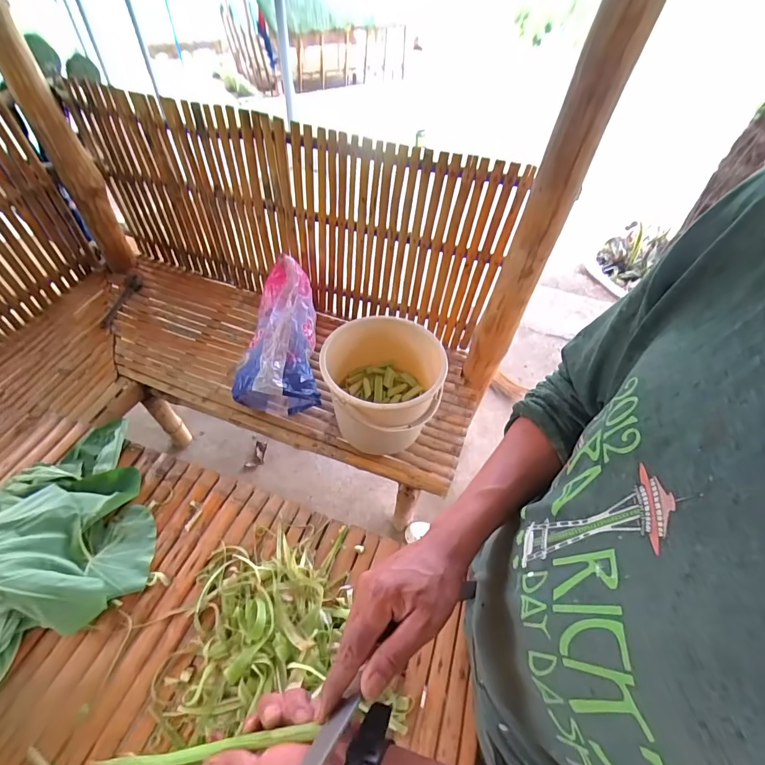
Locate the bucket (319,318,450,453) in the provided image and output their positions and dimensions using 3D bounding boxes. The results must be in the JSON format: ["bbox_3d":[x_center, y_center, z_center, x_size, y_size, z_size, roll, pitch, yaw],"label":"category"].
[{"bbox_3d":[0.003,0.027,1.124,0.310,0.296,0.283,2,52,-3],"label":"bucket"}]

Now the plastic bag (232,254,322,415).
[{"bbox_3d":[-0.329,-0.134,1.277,0.231,0.231,0.483,-4,53,-8],"label":"plastic bag"}]

